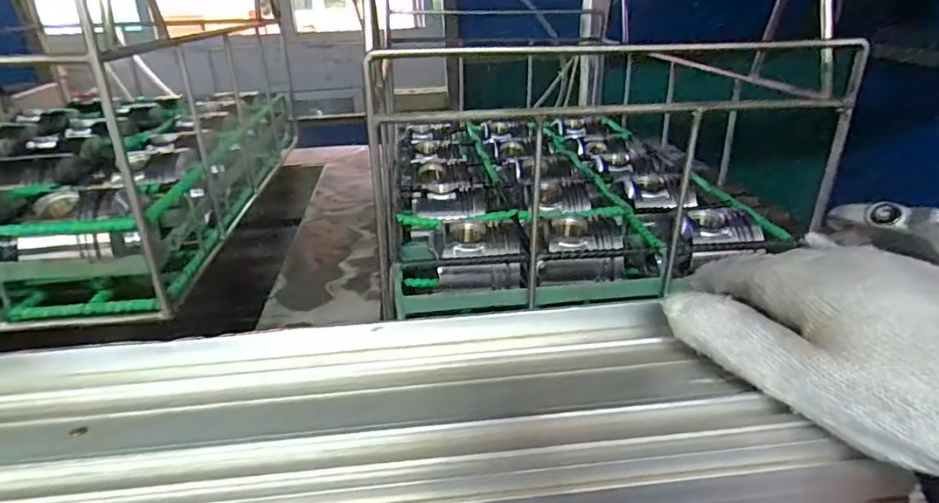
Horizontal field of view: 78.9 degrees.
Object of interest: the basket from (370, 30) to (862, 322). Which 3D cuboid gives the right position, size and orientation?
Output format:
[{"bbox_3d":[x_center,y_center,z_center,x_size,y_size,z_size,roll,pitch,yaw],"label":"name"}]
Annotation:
[{"bbox_3d":[0.121,-0.184,0.869,0.475,0.258,0.632,-4,25,-4],"label":"basket"}]

